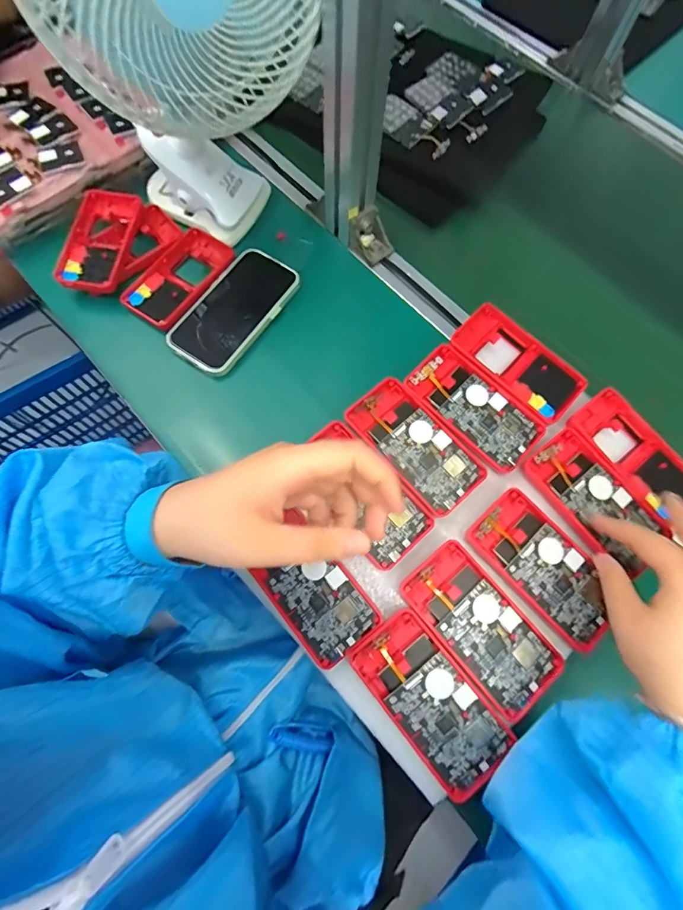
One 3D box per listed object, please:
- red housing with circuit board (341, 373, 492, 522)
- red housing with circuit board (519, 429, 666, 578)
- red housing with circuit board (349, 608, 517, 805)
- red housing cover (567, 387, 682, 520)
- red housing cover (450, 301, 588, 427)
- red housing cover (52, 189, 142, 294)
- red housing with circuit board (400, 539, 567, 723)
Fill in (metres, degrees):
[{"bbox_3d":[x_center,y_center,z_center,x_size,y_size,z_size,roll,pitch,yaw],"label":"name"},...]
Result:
[{"bbox_3d":[0.064,-0.010,0.362,0.062,0.008,0.121,-40,76,-13],"label":"red housing with circuit board"},{"bbox_3d":[0.213,0.036,0.354,0.067,0.012,0.116,-36,75,-12],"label":"red housing with circuit board"},{"bbox_3d":[0.065,0.178,0.306,0.061,0.015,0.119,-38,76,-12],"label":"red housing with circuit board"},{"bbox_3d":[0.263,-0.002,0.374,0.066,0.016,0.119,-38,76,-12],"label":"red housing cover"},{"bbox_3d":[0.165,-0.088,0.392,0.068,0.015,0.120,-43,77,-13],"label":"red housing cover"},{"bbox_3d":[-0.261,-0.231,0.456,0.062,0.020,0.126,10,72,3],"label":"red housing cover"},{"bbox_3d":[0.105,0.127,0.315,0.062,0.010,0.121,-39,76,-12],"label":"red housing with circuit board"}]

